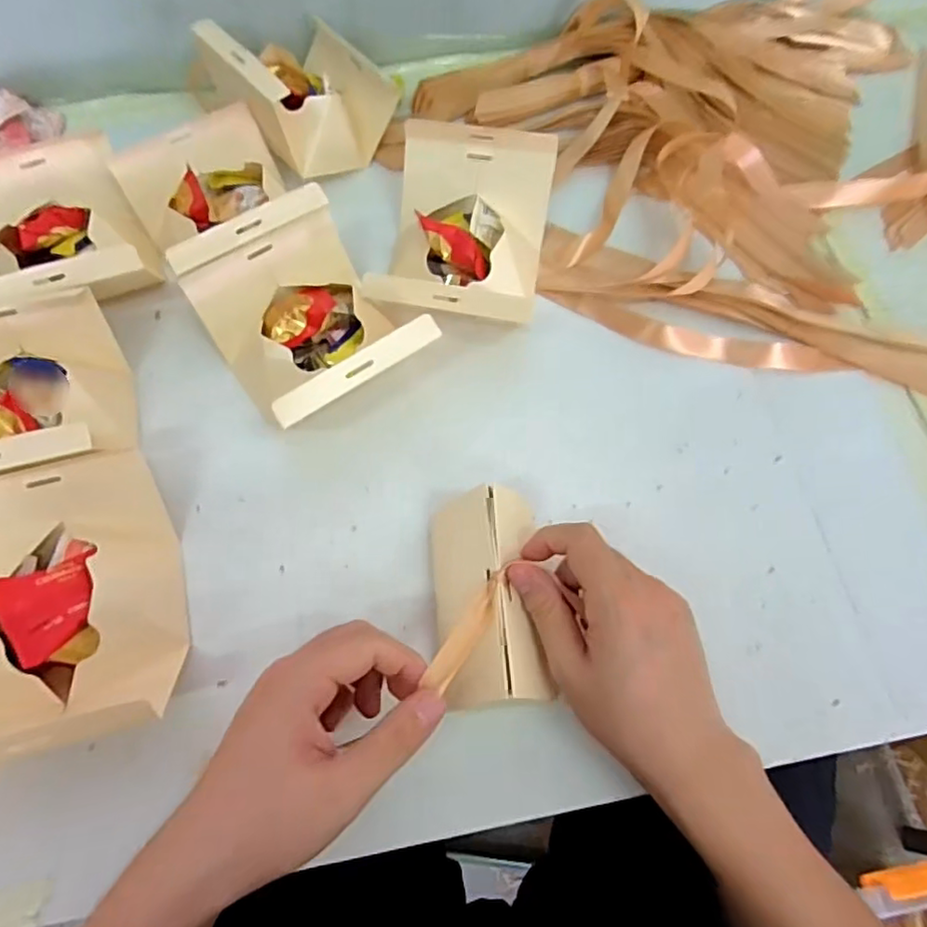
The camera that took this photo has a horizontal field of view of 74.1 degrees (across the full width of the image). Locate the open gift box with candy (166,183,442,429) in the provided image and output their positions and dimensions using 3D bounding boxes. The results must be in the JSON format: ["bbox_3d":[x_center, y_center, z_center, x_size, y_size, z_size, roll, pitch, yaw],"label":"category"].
[{"bbox_3d":[-0.118,-0.107,0.465,0.122,0.072,0.167,-34,71,-15],"label":"open gift box with candy"}]

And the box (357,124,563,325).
[{"bbox_3d":[0.002,-0.184,0.498,0.127,0.063,0.176,7,66,2],"label":"box"}]

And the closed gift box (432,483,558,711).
[{"bbox_3d":[0.016,0.078,0.377,0.066,0.058,0.129,-7,58,-4],"label":"closed gift box"}]

